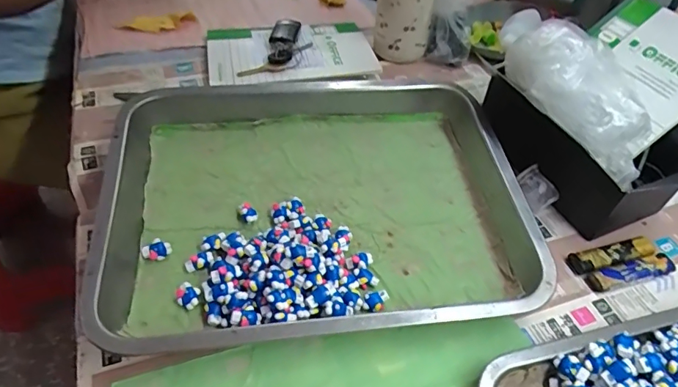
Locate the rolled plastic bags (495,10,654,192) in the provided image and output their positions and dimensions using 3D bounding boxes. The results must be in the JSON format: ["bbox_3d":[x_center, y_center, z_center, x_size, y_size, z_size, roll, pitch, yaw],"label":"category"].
[{"bbox_3d":[0.218,-0.088,0.428,0.072,0.064,0.173,-24,73,-25],"label":"rolled plastic bags"}]

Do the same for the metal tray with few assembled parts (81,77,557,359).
[{"bbox_3d":[-0.029,0.001,0.426,0.362,0.054,0.280,-4,47,-8],"label":"metal tray with few assembled parts"}]

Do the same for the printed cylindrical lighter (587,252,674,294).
[{"bbox_3d":[0.255,0.070,0.411,0.081,0.012,0.018,-11,48,-15],"label":"printed cylindrical lighter"}]

